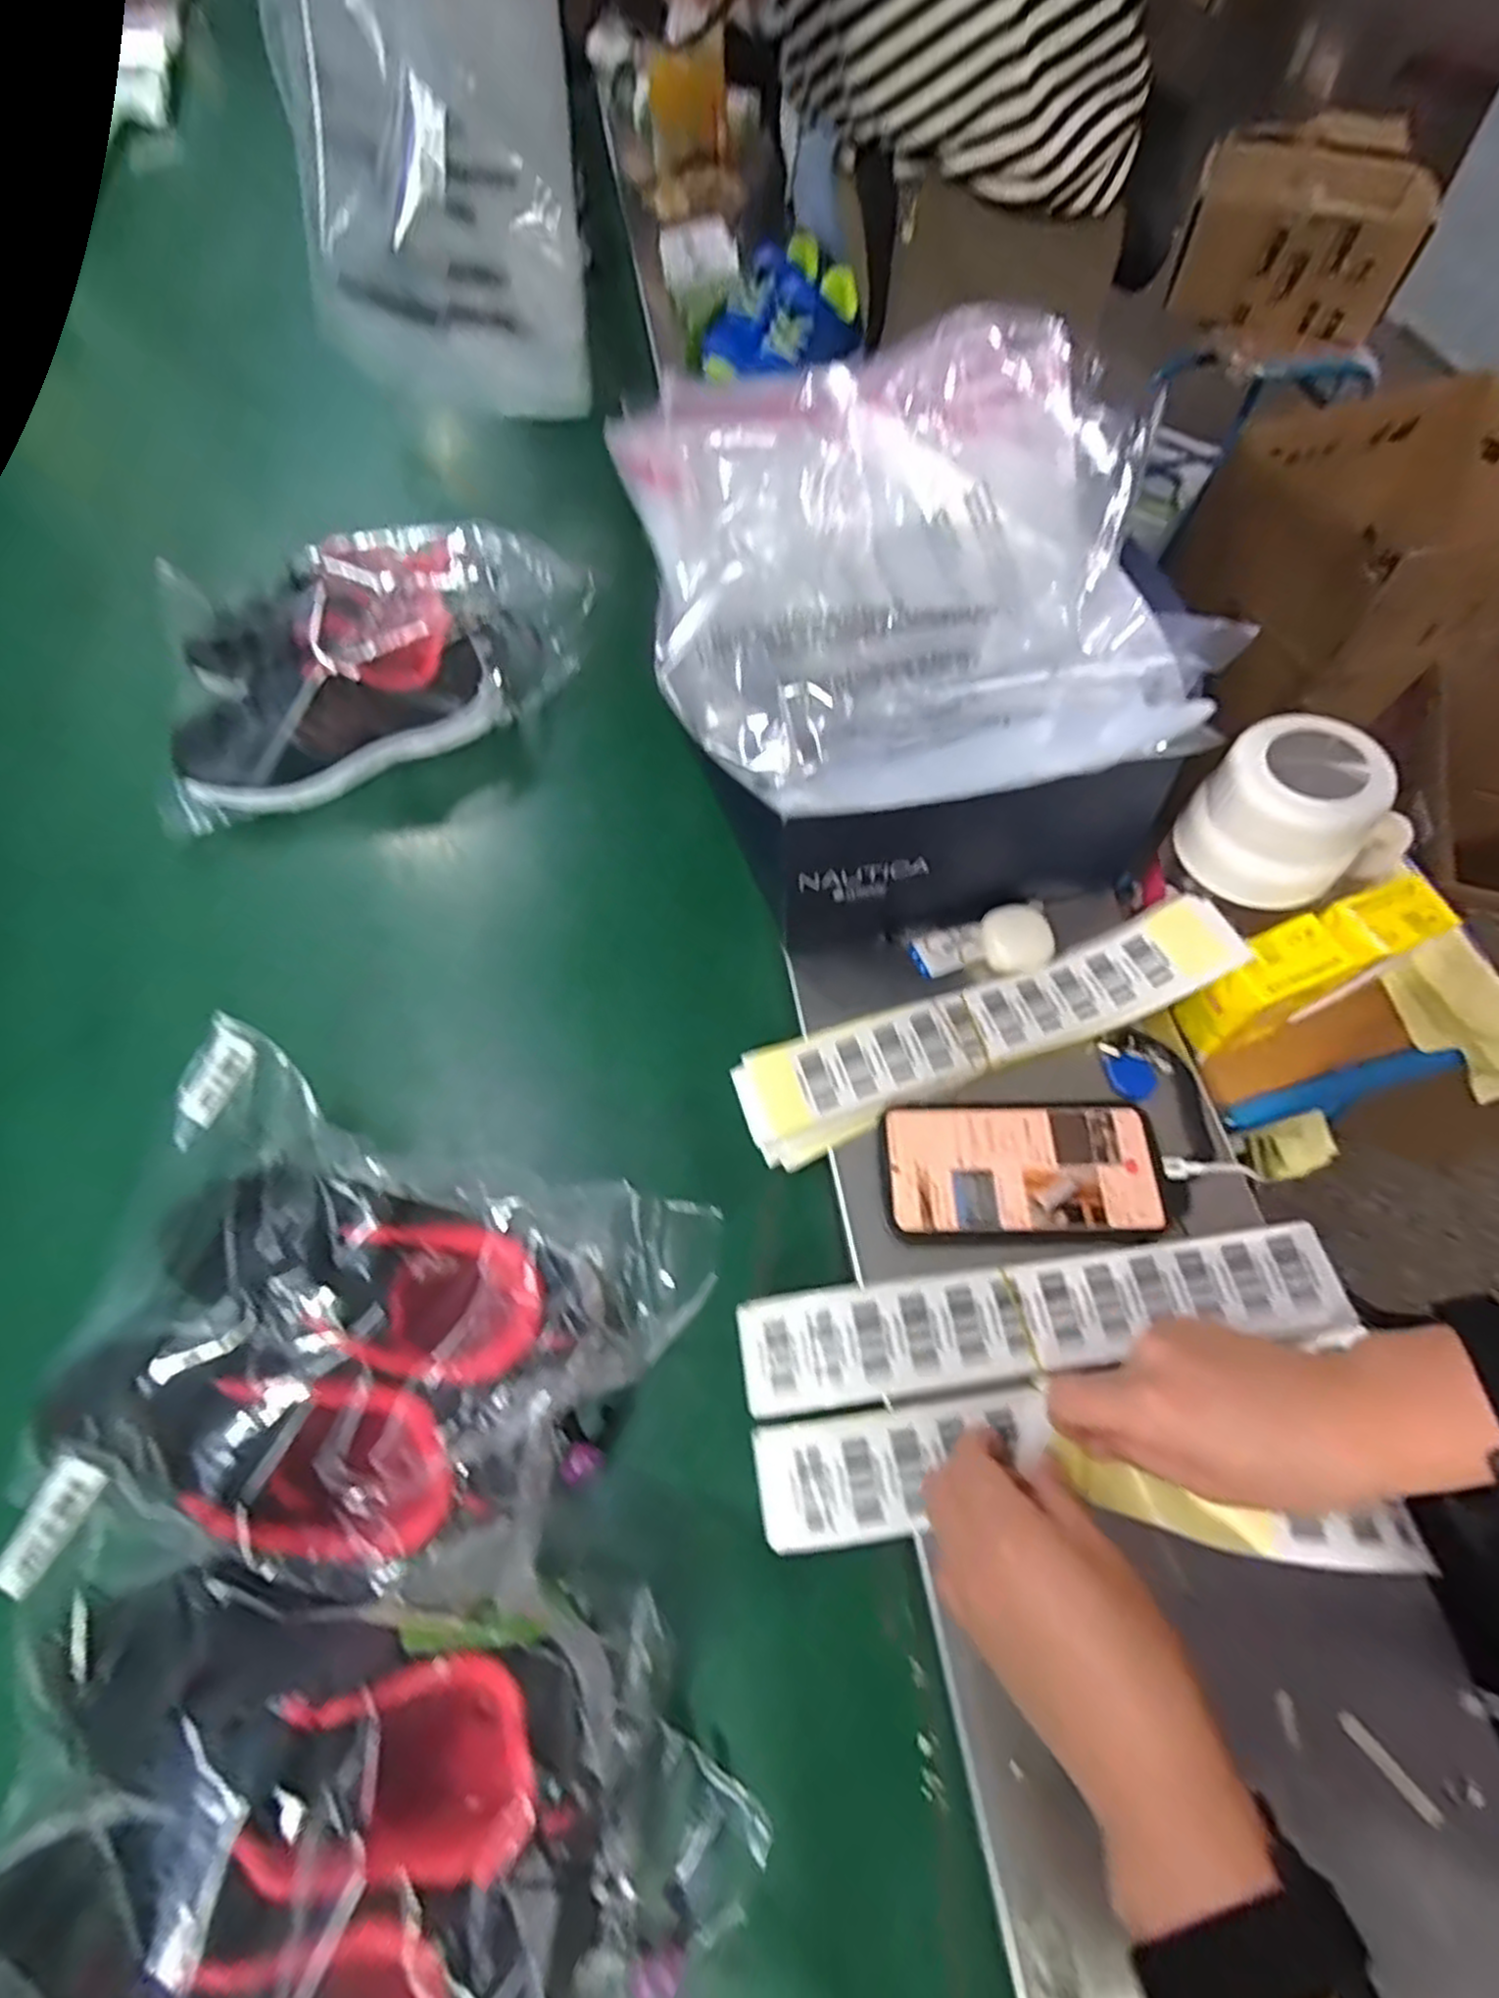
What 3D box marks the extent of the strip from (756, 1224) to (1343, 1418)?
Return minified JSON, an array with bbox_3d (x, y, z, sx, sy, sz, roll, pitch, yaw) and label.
[{"bbox_3d":[0.155,0.170,0.413,0.314,0.018,0.054,-8,63,-1],"label":"strip"}]

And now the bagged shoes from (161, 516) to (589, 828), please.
[{"bbox_3d":[-0.310,-0.288,0.648,0.344,0.099,0.200,-16,65,-7],"label":"bagged shoes"}]

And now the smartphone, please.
[{"bbox_3d":[0.162,0.101,0.461,0.163,0.005,0.078,-1,64,1],"label":"smartphone"}]

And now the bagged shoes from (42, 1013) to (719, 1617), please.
[{"bbox_3d":[-0.201,0.175,0.417,0.317,0.107,0.226,17,66,9],"label":"bagged shoes"}]

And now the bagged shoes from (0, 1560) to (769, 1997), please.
[{"bbox_3d":[-0.173,0.347,0.306,0.304,0.144,0.183,1,64,2],"label":"bagged shoes"}]

